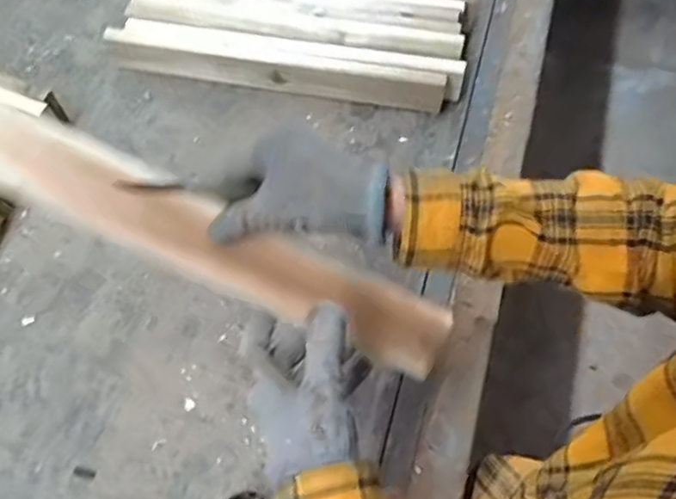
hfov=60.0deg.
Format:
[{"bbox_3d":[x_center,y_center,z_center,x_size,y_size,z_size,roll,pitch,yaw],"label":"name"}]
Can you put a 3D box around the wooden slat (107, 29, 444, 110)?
[{"bbox_3d":[-0.069,-0.192,0.631,0.361,0.050,0.018,10,66,3],"label":"wooden slat"}]

